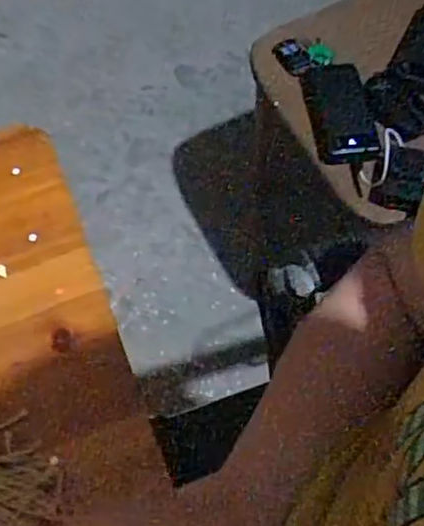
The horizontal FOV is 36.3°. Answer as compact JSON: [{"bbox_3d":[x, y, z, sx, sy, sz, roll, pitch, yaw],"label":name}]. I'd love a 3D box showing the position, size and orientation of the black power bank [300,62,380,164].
[{"bbox_3d":[0.174,-0.207,0.888,0.080,0.022,0.168,-14,58,13],"label":"black power bank"}]

